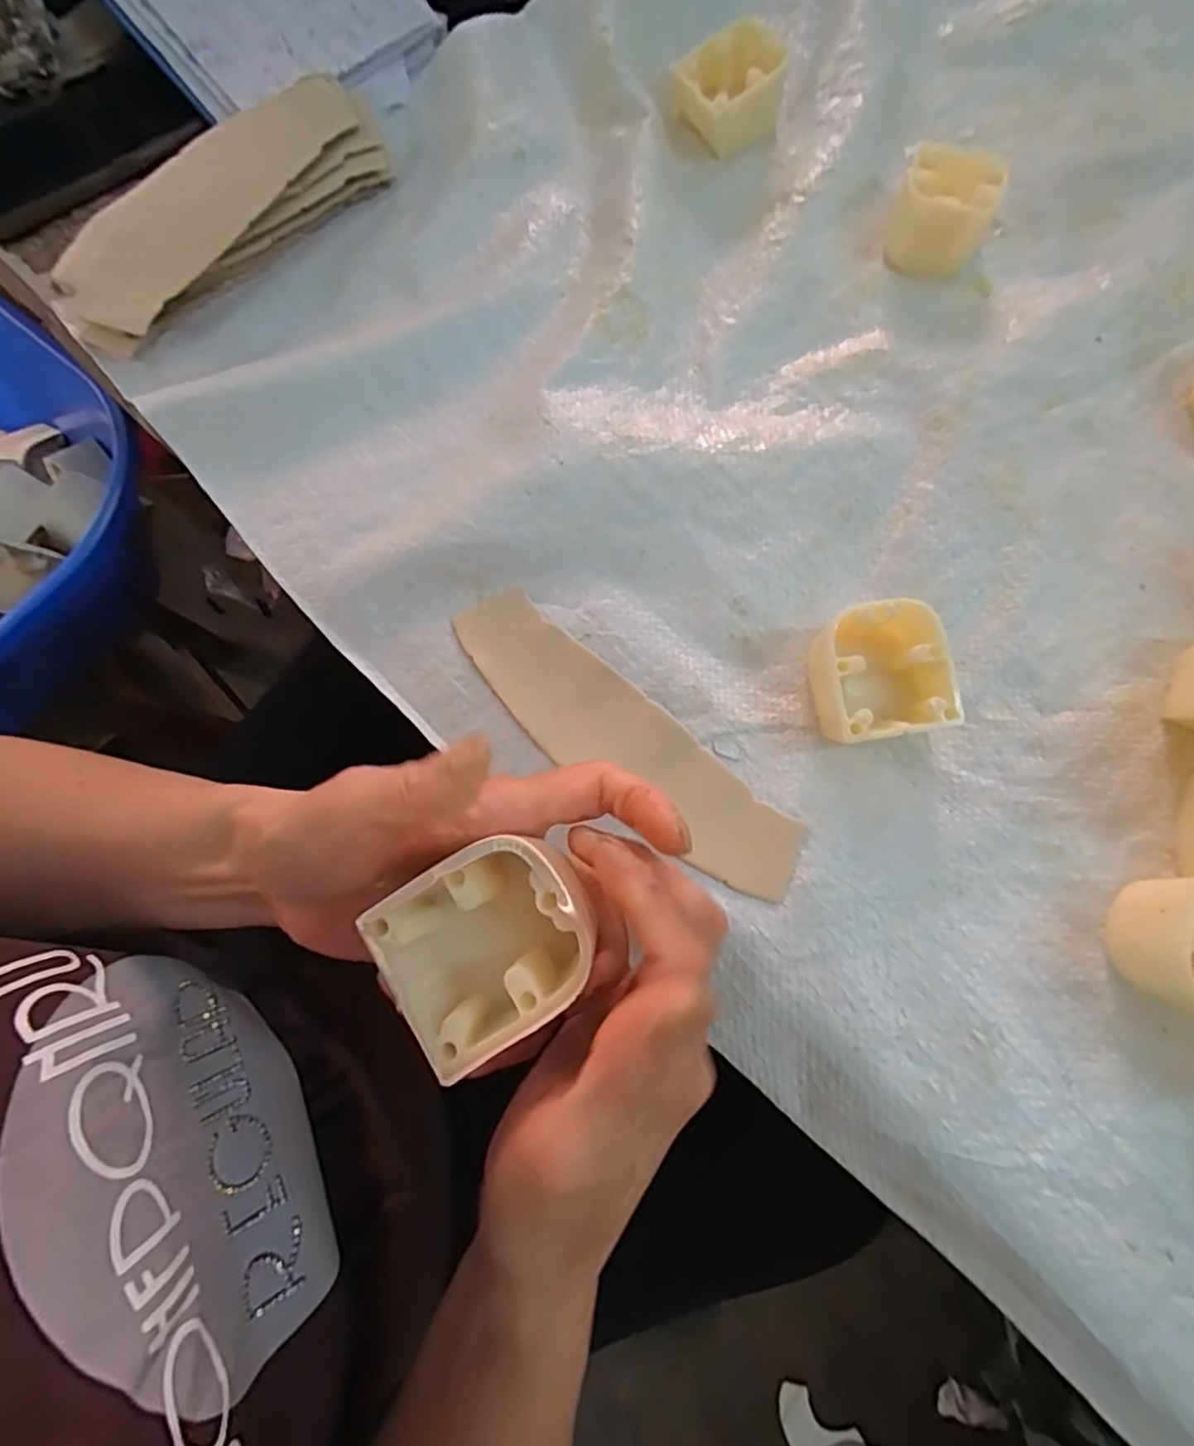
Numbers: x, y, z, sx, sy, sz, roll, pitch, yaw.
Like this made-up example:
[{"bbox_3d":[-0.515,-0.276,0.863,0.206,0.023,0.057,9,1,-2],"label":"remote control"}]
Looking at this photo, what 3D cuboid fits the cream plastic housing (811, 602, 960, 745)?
[{"bbox_3d":[0.118,-0.019,0.280,0.055,0.033,0.054,-10,74,-2],"label":"cream plastic housing"}]

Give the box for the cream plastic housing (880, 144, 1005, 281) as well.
[{"bbox_3d":[0.186,-0.273,0.351,0.049,0.034,0.045,19,75,7],"label":"cream plastic housing"}]

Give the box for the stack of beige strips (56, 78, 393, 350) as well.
[{"bbox_3d":[-0.206,-0.279,0.358,0.068,0.033,0.190,41,79,12],"label":"stack of beige strips"}]

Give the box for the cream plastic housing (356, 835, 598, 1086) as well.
[{"bbox_3d":[-0.030,0.063,0.188,0.059,0.029,0.050,-31,76,-7],"label":"cream plastic housing"}]

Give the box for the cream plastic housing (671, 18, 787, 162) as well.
[{"bbox_3d":[0.075,-0.369,0.380,0.054,0.031,0.050,-24,75,-5],"label":"cream plastic housing"}]

